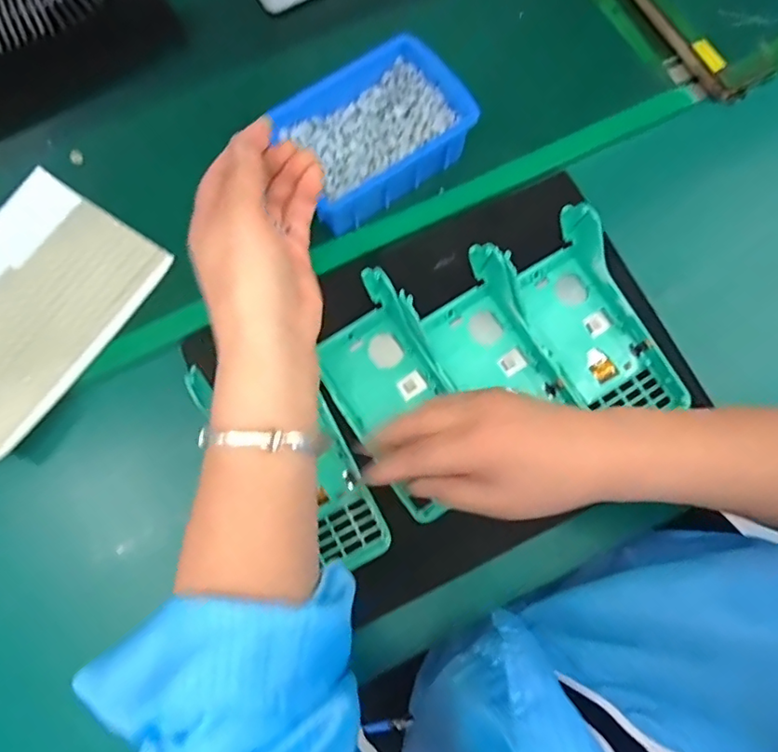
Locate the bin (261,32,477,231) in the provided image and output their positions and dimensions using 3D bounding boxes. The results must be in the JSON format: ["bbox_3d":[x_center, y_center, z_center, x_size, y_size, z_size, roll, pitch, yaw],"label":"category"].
[{"bbox_3d":[-0.017,-0.193,0.441,0.140,0.051,0.110,-35,77,-11],"label":"bin"}]

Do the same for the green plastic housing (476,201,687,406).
[{"bbox_3d":[0.144,-0.038,0.414,0.095,0.057,0.159,-26,75,-9],"label":"green plastic housing"}]

